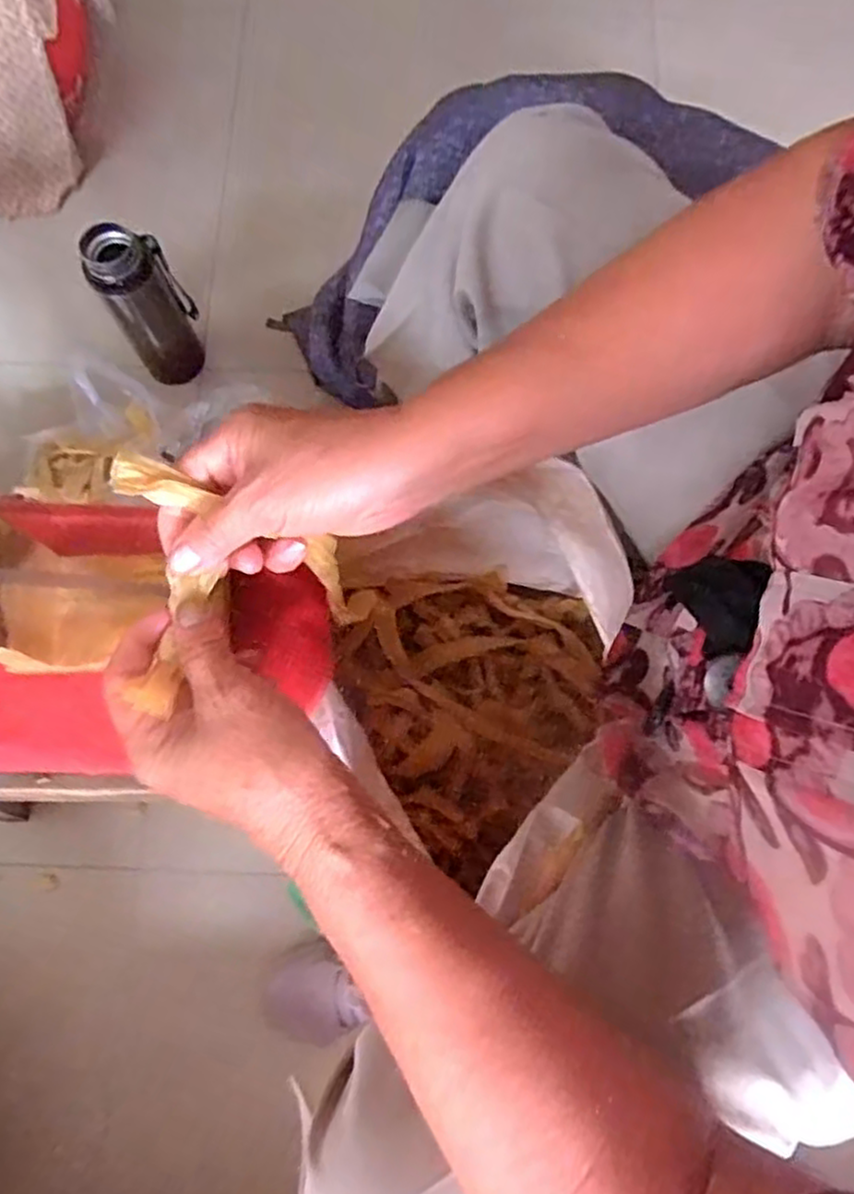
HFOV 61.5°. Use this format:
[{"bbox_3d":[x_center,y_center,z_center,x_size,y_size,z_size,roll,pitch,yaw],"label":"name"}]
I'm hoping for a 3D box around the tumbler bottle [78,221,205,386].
[{"bbox_3d":[-0.306,-0.321,0.798,0.083,0.187,0.060,-34,78,-7],"label":"tumbler bottle"}]

